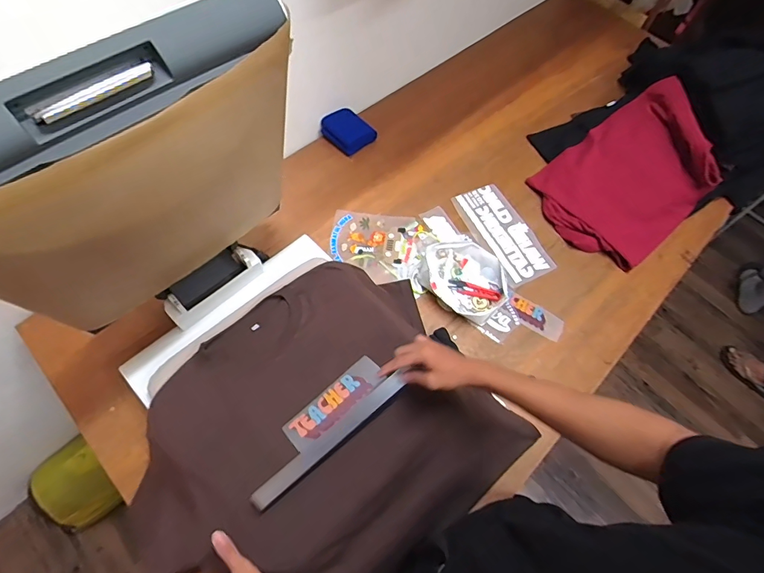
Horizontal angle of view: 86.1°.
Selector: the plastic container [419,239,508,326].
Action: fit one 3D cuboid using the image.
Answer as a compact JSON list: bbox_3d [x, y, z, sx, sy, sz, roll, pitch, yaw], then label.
[{"bbox_3d":[0.181,-0.020,0.903,0.195,0.047,0.165,43,69,15],"label":"plastic container"}]

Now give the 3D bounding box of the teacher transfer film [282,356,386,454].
[{"bbox_3d":[-0.077,0.194,0.688,0.181,0.007,0.055,-39,73,-22],"label":"teacher transfer film"}]

